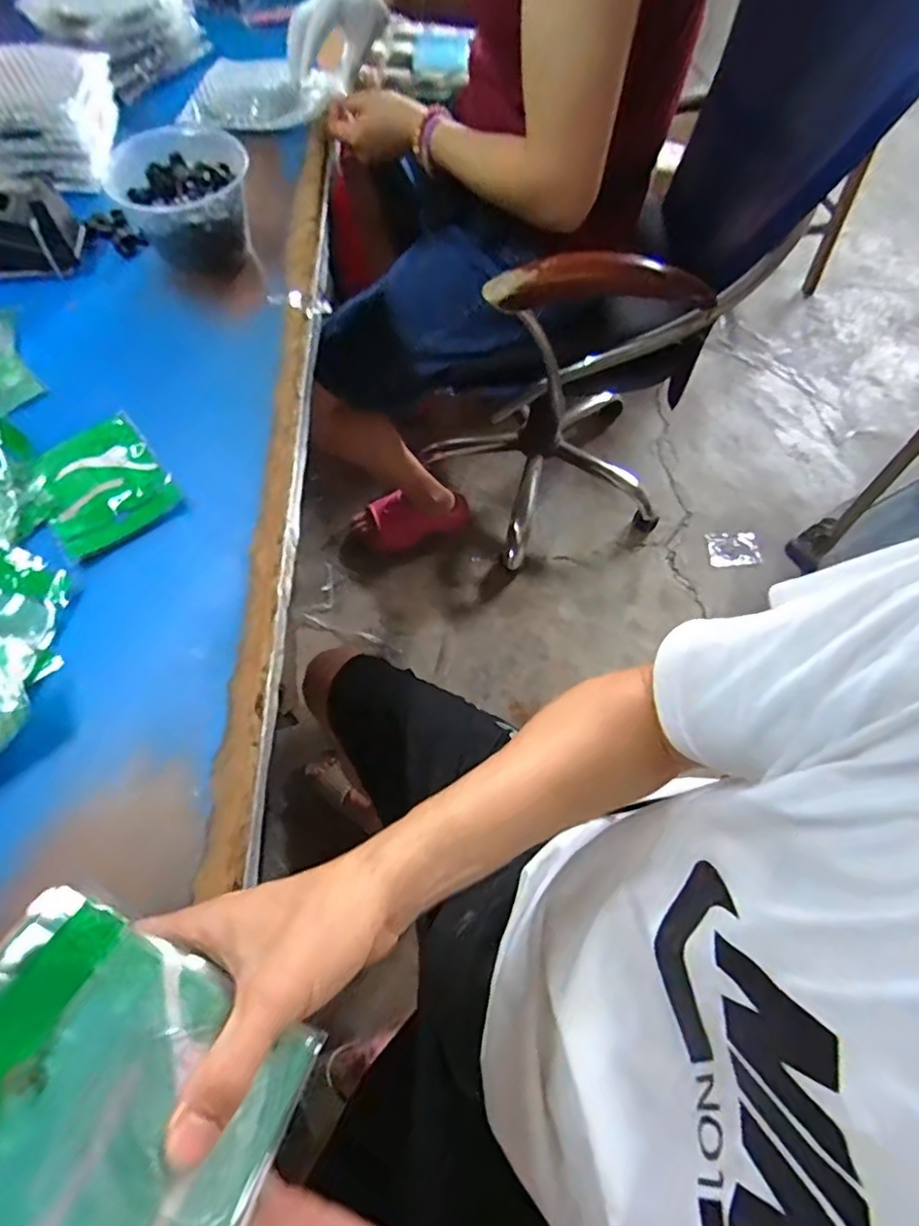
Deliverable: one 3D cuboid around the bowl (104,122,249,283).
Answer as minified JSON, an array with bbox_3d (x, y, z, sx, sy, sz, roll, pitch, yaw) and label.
[{"bbox_3d":[-0.288,-0.438,0.624,0.124,0.076,0.126,1,66,-2],"label":"bowl"}]

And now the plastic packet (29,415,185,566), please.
[{"bbox_3d":[-0.314,-0.114,0.516,0.100,0.016,0.124,-36,72,-16],"label":"plastic packet"}]

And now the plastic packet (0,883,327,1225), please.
[{"bbox_3d":[-0.133,0.191,0.223,0.146,0.010,0.105,50,39,-21],"label":"plastic packet"}]

